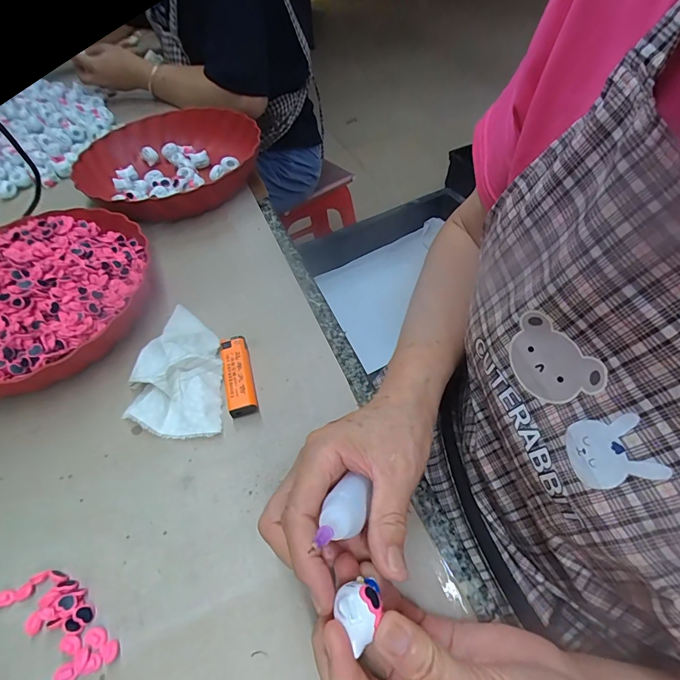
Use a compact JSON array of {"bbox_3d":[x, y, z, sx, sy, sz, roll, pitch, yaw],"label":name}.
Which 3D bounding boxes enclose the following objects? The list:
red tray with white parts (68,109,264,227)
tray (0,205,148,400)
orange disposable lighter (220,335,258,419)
[{"bbox_3d":[-0.229,-0.242,0.539,0.232,0.057,0.251,-16,52,-10],"label":"red tray with white parts"},{"bbox_3d":[-0.313,-0.050,0.387,0.220,0.071,0.228,-12,52,-7],"label":"tray"},{"bbox_3d":[-0.091,0.031,0.348,0.026,0.014,0.081,-14,52,-9],"label":"orange disposable lighter"}]

